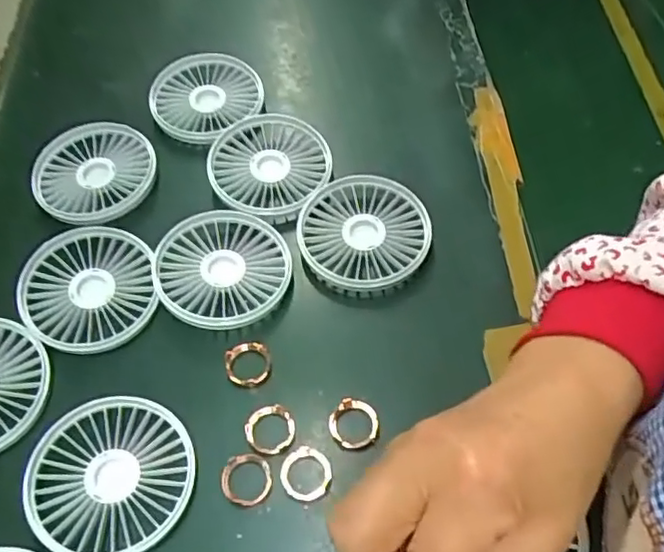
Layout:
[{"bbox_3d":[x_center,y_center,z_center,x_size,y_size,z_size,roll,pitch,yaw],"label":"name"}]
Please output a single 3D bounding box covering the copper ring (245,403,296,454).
[{"bbox_3d":[-0.036,0.088,0.369,0.028,0.008,0.029,-2,57,3],"label":"copper ring"}]

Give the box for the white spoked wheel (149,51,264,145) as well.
[{"bbox_3d":[-0.099,-0.141,0.499,0.072,0.021,0.084,36,66,23],"label":"white spoked wheel"}]

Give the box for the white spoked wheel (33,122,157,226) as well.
[{"bbox_3d":[-0.170,-0.073,0.461,0.083,0.018,0.083,-2,57,3],"label":"white spoked wheel"}]

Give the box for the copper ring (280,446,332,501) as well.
[{"bbox_3d":[-0.014,0.110,0.353,0.028,0.005,0.028,-2,57,3],"label":"copper ring"}]

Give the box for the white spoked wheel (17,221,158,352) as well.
[{"bbox_3d":[-0.157,0.008,0.412,0.082,0.012,0.086,-2,57,3],"label":"white spoked wheel"}]

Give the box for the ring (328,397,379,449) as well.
[{"bbox_3d":[0.013,0.085,0.368,0.028,0.005,0.028,-2,57,3],"label":"ring"}]

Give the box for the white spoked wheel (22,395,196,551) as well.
[{"bbox_3d":[-0.121,0.109,0.350,0.085,0.011,0.085,-2,57,3],"label":"white spoked wheel"}]

